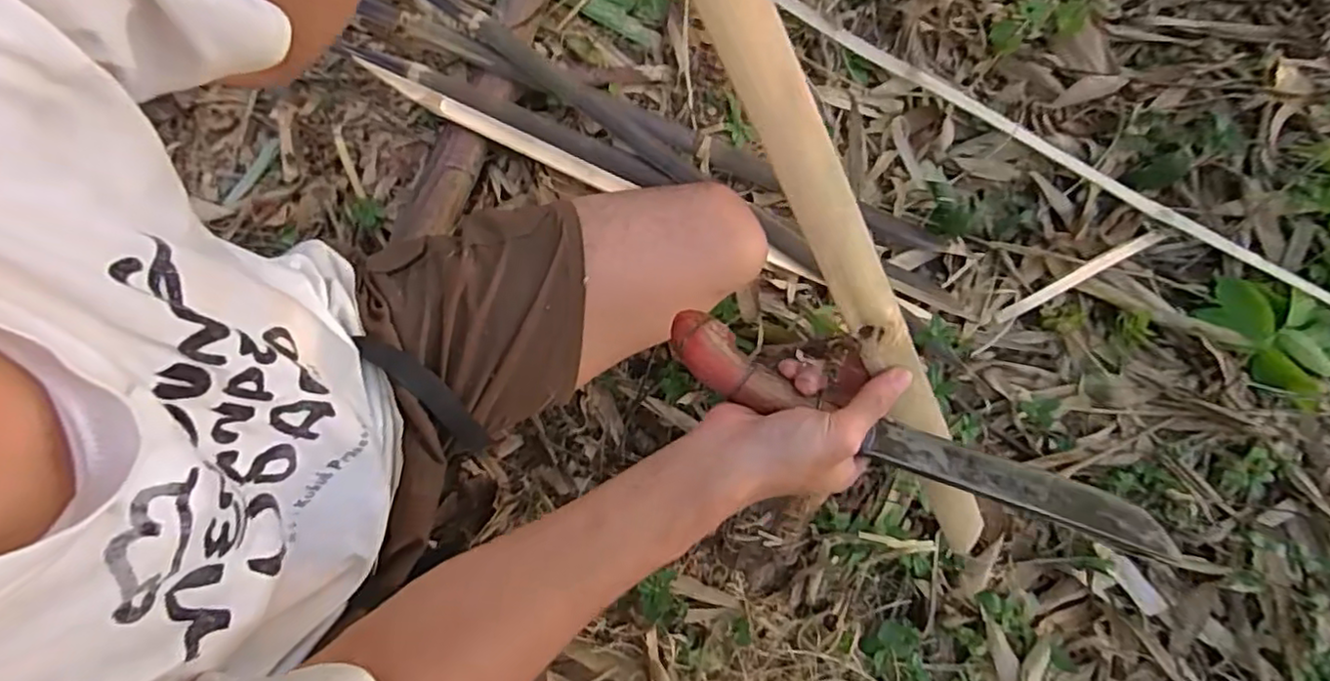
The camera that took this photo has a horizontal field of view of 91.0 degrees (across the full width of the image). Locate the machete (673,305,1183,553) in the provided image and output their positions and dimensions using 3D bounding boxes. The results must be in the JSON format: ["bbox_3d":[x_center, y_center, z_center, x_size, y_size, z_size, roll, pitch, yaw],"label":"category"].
[{"bbox_3d":[0.162,0.064,0.418,0.339,0.026,0.044,23,76,-3],"label":"machete"}]

